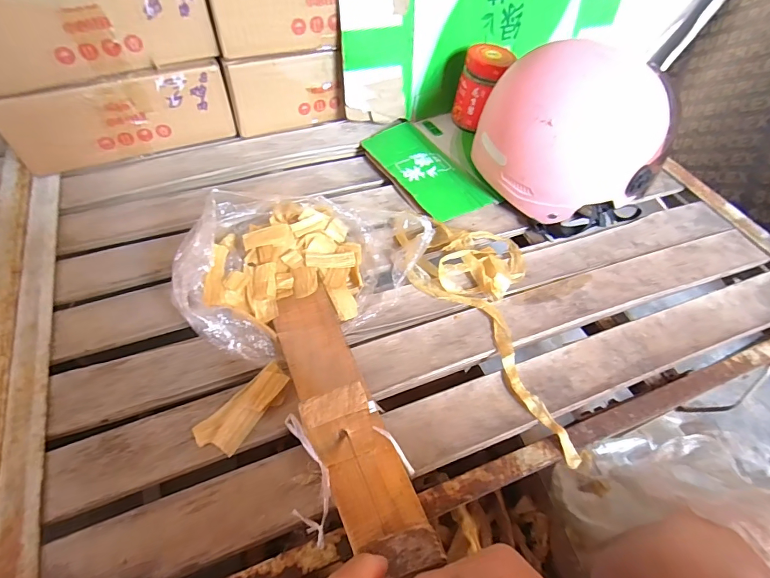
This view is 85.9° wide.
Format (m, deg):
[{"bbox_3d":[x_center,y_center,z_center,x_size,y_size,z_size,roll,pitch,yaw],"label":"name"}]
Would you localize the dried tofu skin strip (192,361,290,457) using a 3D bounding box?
[{"bbox_3d":[-0.124,0.107,0.370,0.039,0.014,0.087,36,60,20],"label":"dried tofu skin strip"}]

